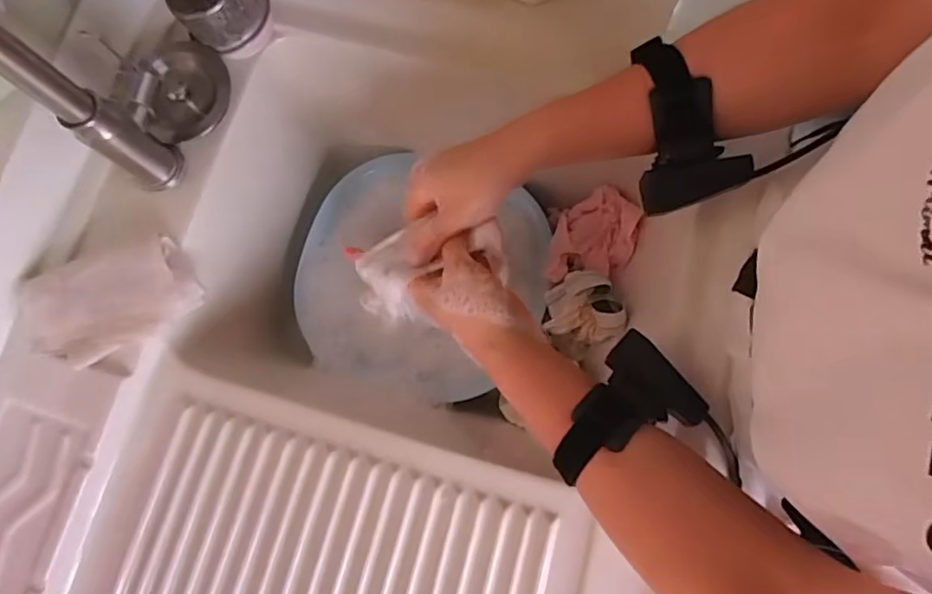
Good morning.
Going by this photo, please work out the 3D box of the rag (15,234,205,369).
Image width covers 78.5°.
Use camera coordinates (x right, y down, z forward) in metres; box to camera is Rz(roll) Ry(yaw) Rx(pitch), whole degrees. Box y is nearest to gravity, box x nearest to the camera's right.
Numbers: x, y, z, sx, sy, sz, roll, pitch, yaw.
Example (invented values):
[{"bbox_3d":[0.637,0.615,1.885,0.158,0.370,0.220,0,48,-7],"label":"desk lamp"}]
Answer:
[{"bbox_3d":[-0.274,0.001,0.435,0.124,0.024,0.079,-28,79,-5],"label":"rag"}]

